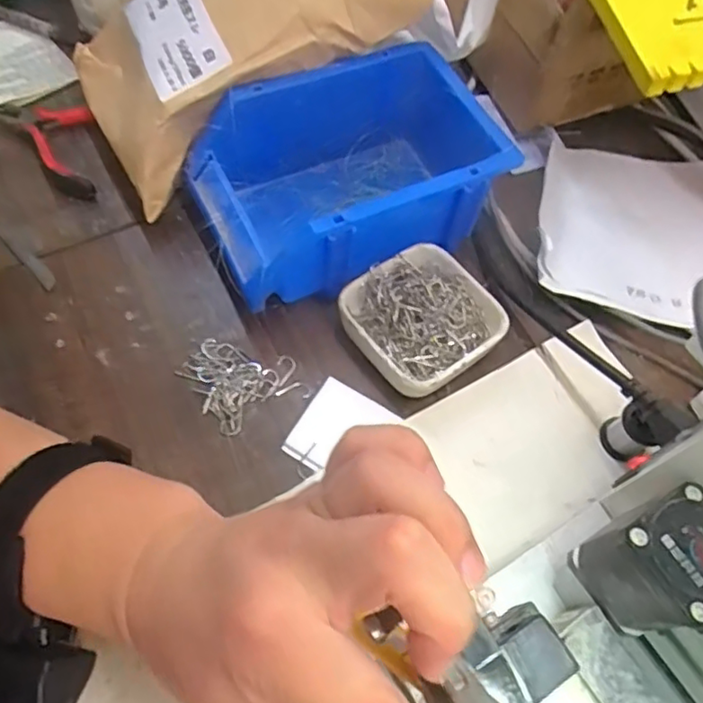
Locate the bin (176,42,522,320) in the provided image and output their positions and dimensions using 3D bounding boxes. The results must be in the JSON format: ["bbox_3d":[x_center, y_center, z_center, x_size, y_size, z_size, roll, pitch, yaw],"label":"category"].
[{"bbox_3d":[-0.004,-0.112,0.404,0.187,0.078,0.124,-21,64,-14],"label":"bin"}]

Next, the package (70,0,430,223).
[{"bbox_3d":[-0.074,-0.207,0.398,0.231,0.065,0.126,-29,64,8],"label":"package"}]

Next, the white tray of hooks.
[{"bbox_3d":[0.043,-0.017,0.380,0.084,0.030,0.082,-31,67,-18],"label":"white tray of hooks"}]

